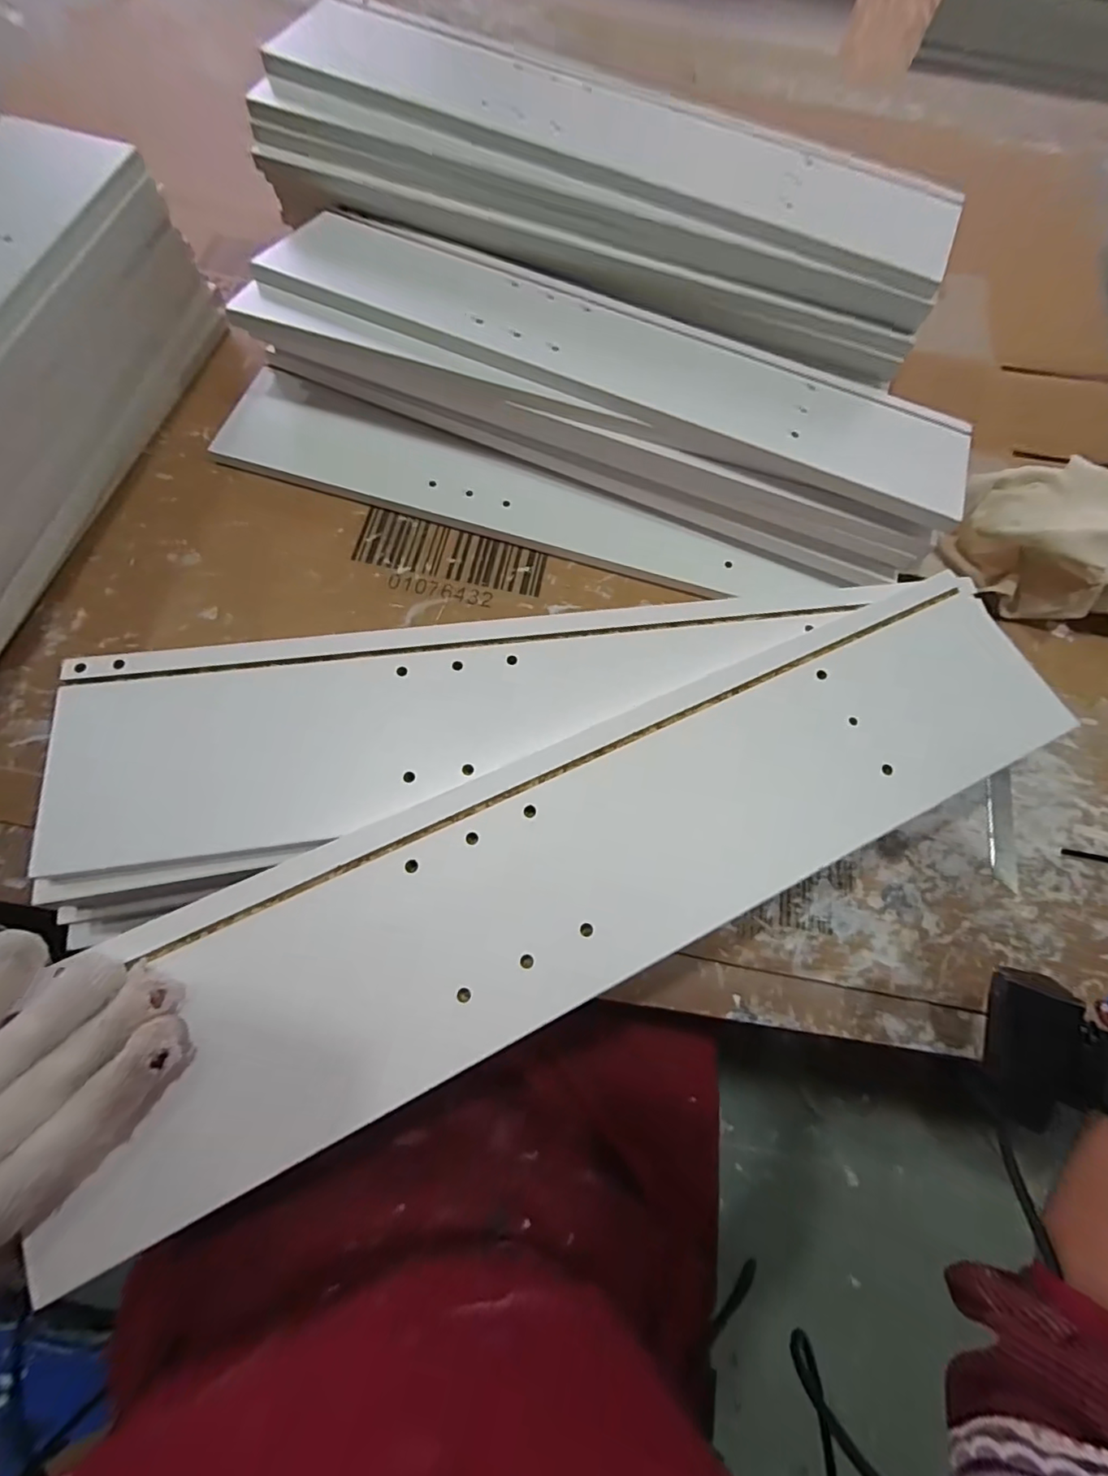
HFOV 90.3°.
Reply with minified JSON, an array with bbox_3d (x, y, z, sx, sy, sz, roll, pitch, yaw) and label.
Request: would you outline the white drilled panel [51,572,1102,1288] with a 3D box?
[{"bbox_3d":[0.040,0.048,0.285,0.518,0.013,0.120,-25,68,-12],"label":"white drilled panel"}]

